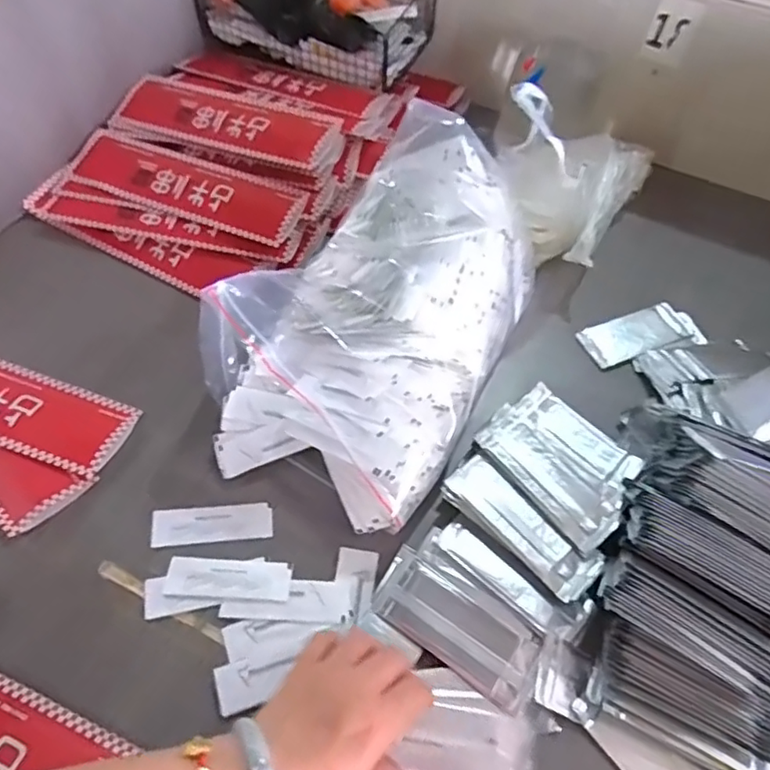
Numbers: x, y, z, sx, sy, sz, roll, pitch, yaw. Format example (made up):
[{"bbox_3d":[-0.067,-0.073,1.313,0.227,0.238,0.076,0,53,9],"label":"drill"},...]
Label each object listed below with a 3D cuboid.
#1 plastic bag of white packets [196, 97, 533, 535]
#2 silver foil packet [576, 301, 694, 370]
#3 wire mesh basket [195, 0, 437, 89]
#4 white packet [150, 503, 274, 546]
[{"bbox_3d":[0.005,-0.070,0.538,0.201,0.143,0.332,26,57,13],"label":"plastic bag of white packets"},{"bbox_3d":[0.258,-0.052,0.631,0.120,0.006,0.052,-19,59,-17],"label":"silver foil packet"},{"bbox_3d":[-0.084,-0.472,0.743,0.258,0.095,0.149,22,56,10],"label":"wire mesh basket"},{"bbox_3d":[-0.138,0.111,0.489,0.093,0.004,0.031,-3,56,-7],"label":"white packet"}]

